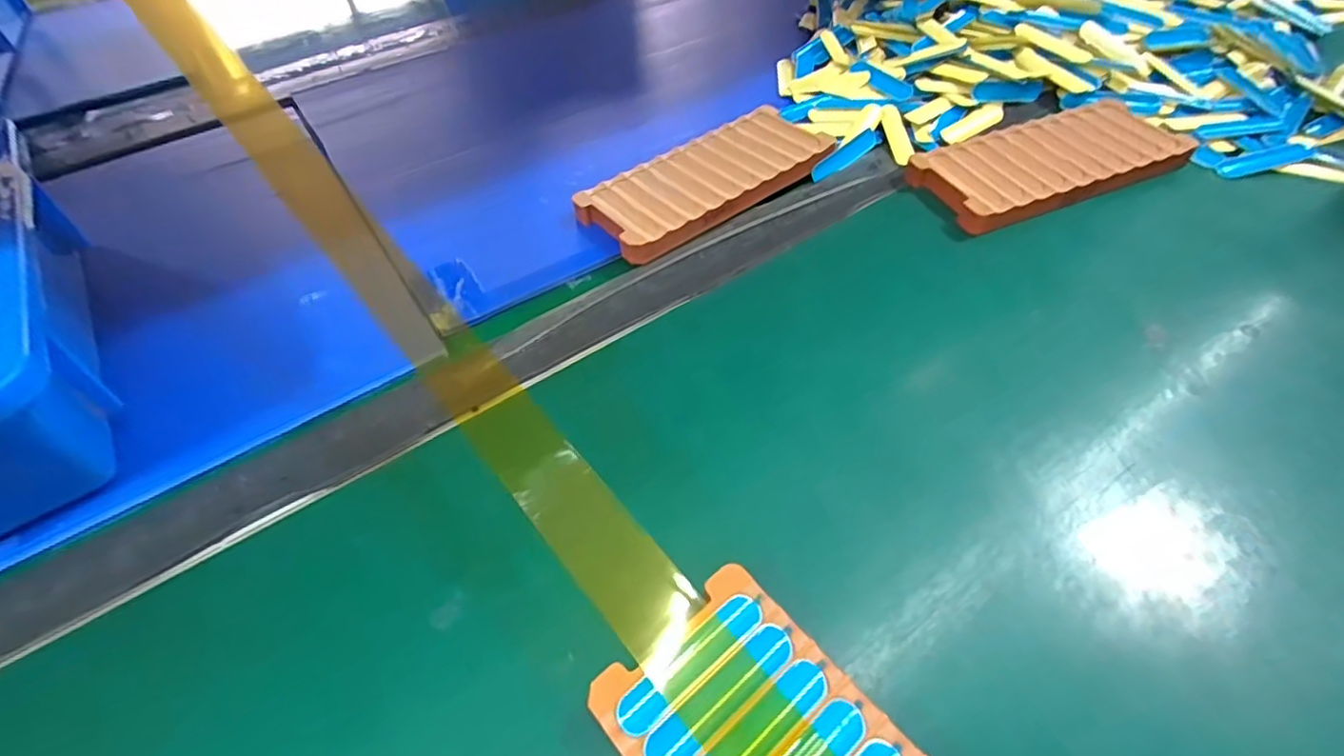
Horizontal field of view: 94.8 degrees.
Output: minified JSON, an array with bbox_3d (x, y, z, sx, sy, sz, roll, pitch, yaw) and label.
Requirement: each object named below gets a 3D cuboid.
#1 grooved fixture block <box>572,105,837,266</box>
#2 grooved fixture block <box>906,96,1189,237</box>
[{"bbox_3d":[0.025,-0.137,0.417,0.174,0.016,0.075,-32,54,-21],"label":"grooved fixture block"},{"bbox_3d":[0.252,-0.148,0.413,0.177,0.013,0.080,-19,51,-11],"label":"grooved fixture block"}]

